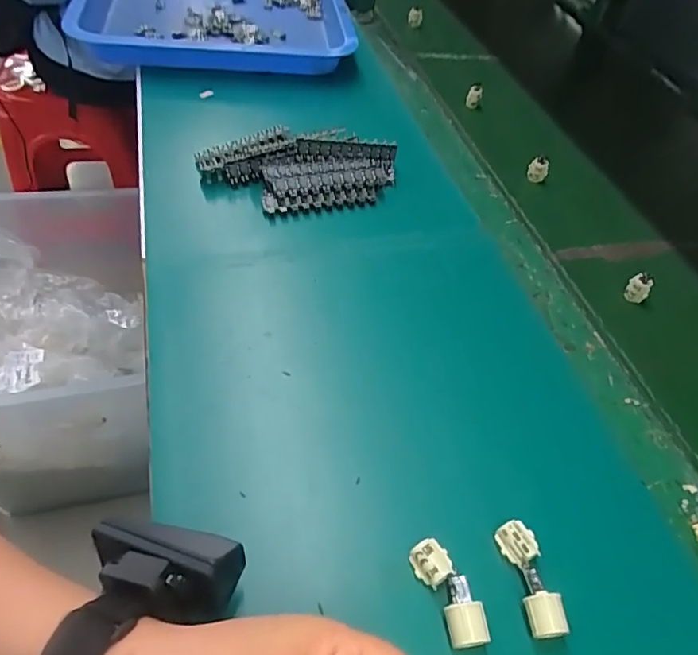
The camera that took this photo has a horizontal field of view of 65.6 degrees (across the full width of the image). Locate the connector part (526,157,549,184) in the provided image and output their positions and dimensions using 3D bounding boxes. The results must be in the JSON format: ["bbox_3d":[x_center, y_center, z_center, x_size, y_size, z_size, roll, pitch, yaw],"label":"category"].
[{"bbox_3d":[0.201,-0.167,0.575,0.020,0.025,0.008,18,49,6],"label":"connector part"}]

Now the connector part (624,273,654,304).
[{"bbox_3d":[0.253,-0.034,0.472,0.019,0.029,0.007,35,52,20],"label":"connector part"}]

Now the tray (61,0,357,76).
[{"bbox_3d":[-0.181,-0.475,0.773,0.346,0.053,0.452,3,49,-8],"label":"tray"}]

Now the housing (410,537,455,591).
[{"bbox_3d":[0.045,0.132,0.301,0.018,0.013,0.022,-20,56,-25],"label":"housing"}]

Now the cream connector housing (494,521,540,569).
[{"bbox_3d":[0.097,0.124,0.311,0.018,0.011,0.023,-16,54,-22],"label":"cream connector housing"}]

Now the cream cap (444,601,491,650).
[{"bbox_3d":[0.060,0.155,0.279,0.019,0.020,0.020,-2,50,-12],"label":"cream cap"}]

